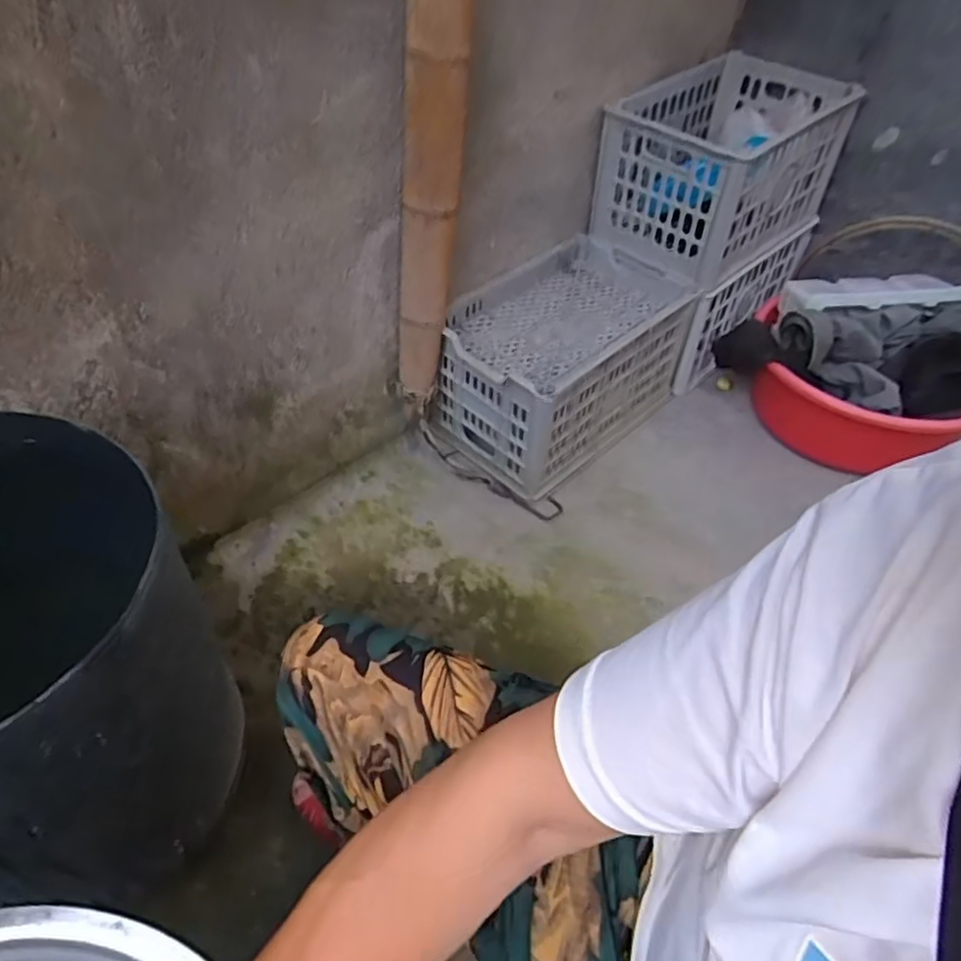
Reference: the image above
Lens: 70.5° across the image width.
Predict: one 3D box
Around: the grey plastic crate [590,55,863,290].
[{"bbox_3d":[0.467,-0.605,1.314,0.439,0.257,0.289,-33,58,-32],"label":"grey plastic crate"}]

